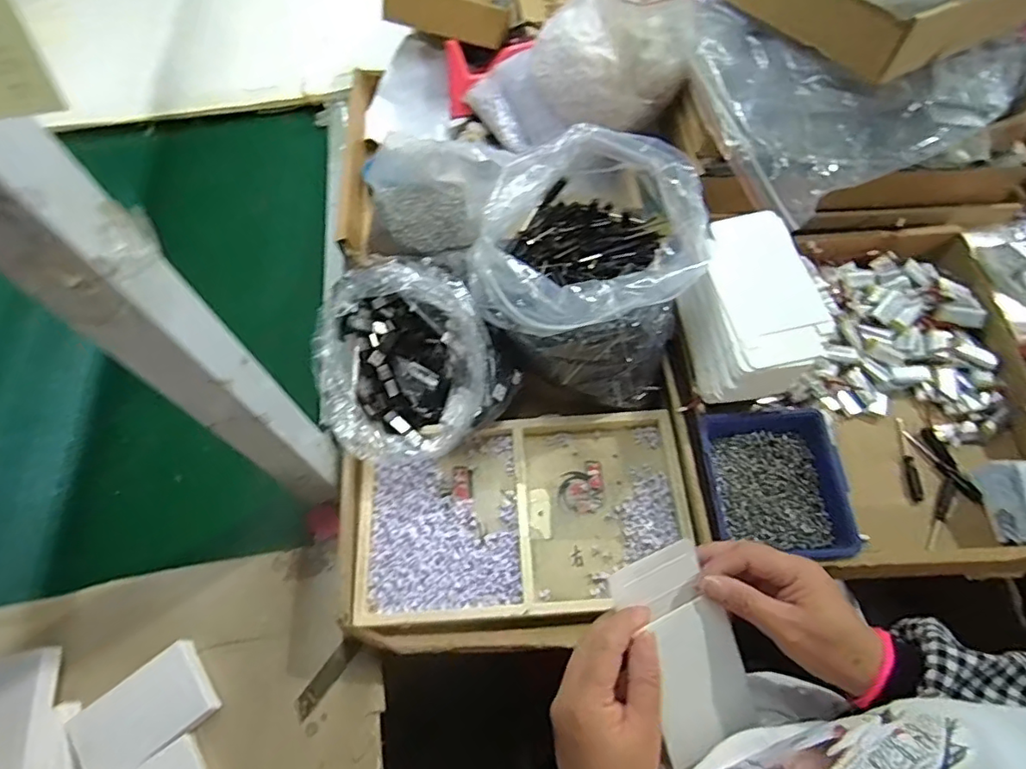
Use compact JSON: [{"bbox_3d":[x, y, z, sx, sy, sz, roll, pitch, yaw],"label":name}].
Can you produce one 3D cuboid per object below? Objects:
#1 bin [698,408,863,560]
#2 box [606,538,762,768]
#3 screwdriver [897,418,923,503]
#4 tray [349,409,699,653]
[{"bbox_3d":[0.247,0.095,0.543,0.121,0.034,0.143,-5,63,1],"label":"bin"},{"bbox_3d":[0.119,0.181,0.380,0.068,0.026,0.133,-19,86,-5],"label":"box"},{"bbox_3d":[0.414,0.079,0.593,0.015,0.007,0.089,4,65,5],"label":"screwdriver"},{"bbox_3d":[0.007,0.138,0.564,0.331,0.042,0.211,-7,64,0],"label":"tray"}]

